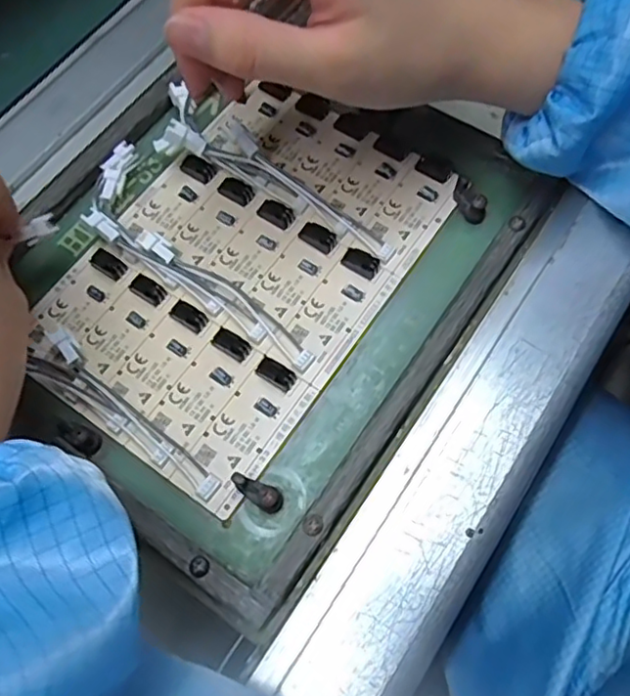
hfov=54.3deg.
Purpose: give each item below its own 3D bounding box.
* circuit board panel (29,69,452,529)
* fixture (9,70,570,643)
[{"bbox_3d":[-0.032,-0.041,0.280,0.126,0.013,0.192,33,71,14],"label":"circuit board panel"},{"bbox_3d":[-0.028,-0.040,0.277,0.198,0.019,0.229,35,72,14],"label":"fixture"}]

